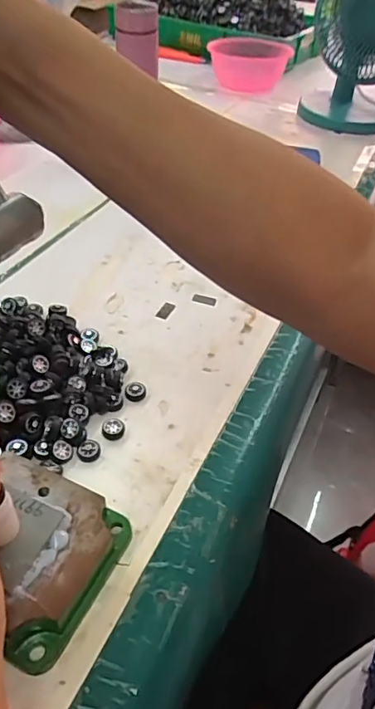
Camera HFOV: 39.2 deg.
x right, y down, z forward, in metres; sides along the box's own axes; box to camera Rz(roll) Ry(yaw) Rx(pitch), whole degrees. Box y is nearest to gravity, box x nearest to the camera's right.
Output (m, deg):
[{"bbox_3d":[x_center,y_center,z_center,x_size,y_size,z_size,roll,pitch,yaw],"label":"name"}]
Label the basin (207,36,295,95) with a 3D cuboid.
[{"bbox_3d":[0.146,-0.671,1.221,0.175,0.097,0.191,2,42,-2],"label":"basin"}]

